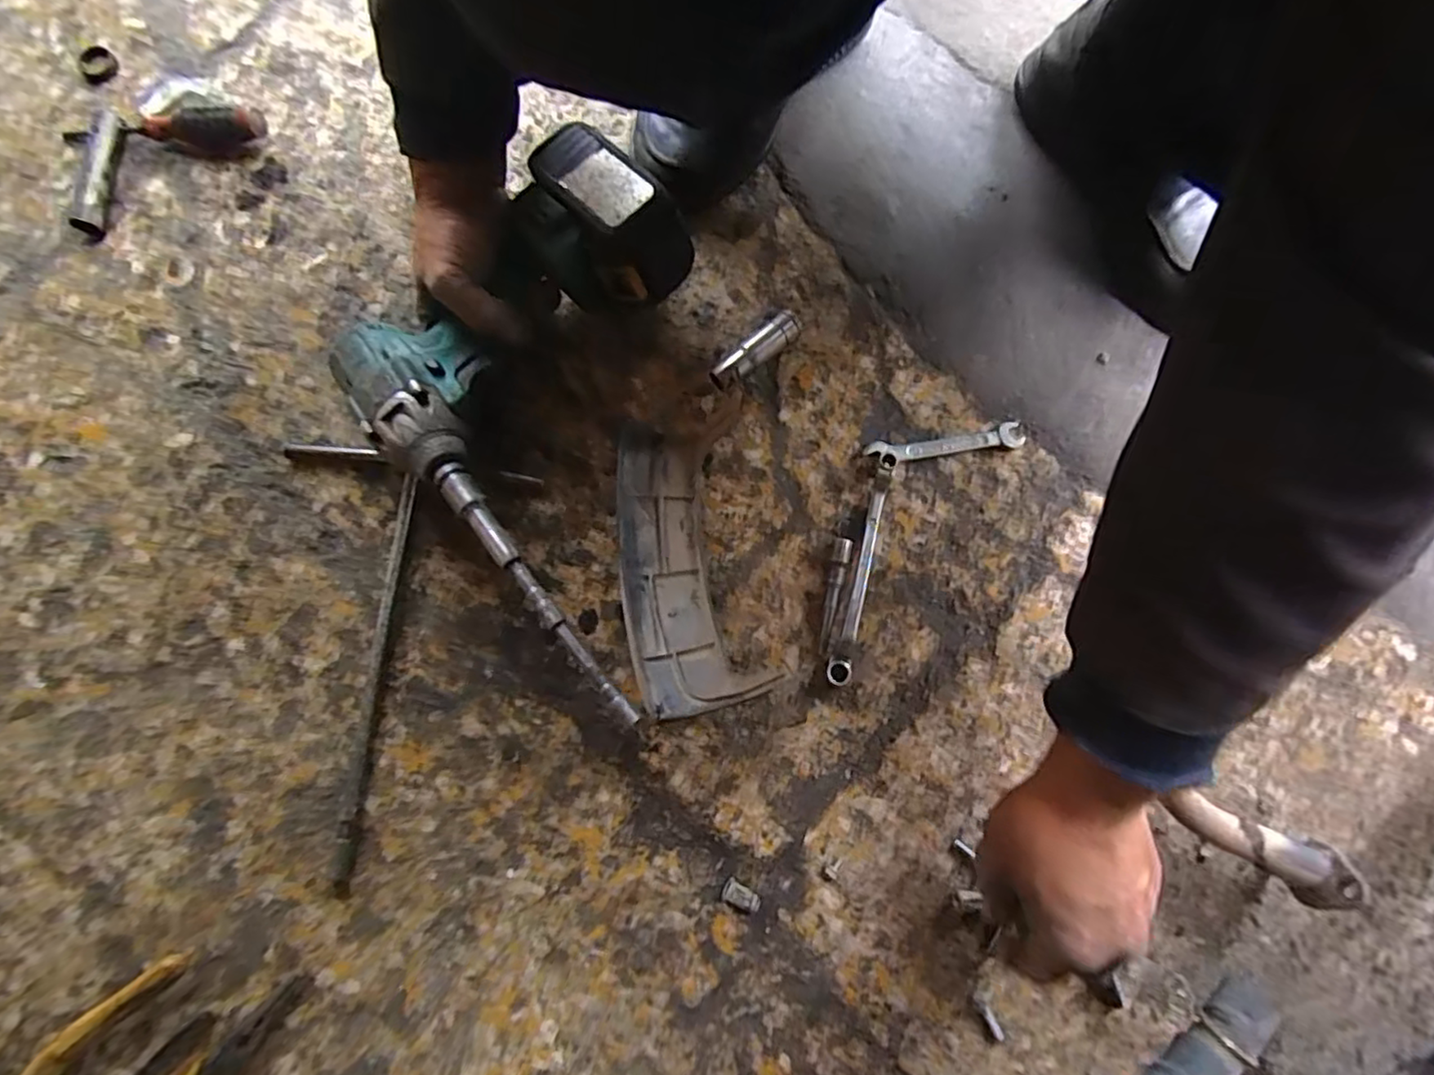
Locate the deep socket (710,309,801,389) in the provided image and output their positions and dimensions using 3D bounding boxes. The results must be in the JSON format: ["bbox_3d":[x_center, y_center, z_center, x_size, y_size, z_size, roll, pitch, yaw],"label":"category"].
[{"bbox_3d":[0.029,-0.139,0.479,0.080,0.018,0.022,-39,82,-7],"label":"deep socket"}]

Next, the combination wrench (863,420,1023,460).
[{"bbox_3d":[0.167,-0.070,0.474,0.115,0.004,0.018,-8,79,-2],"label":"combination wrench"}]

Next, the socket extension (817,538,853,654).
[{"bbox_3d":[0.080,0.040,0.450,0.011,0.011,0.079,15,79,2],"label":"socket extension"}]

